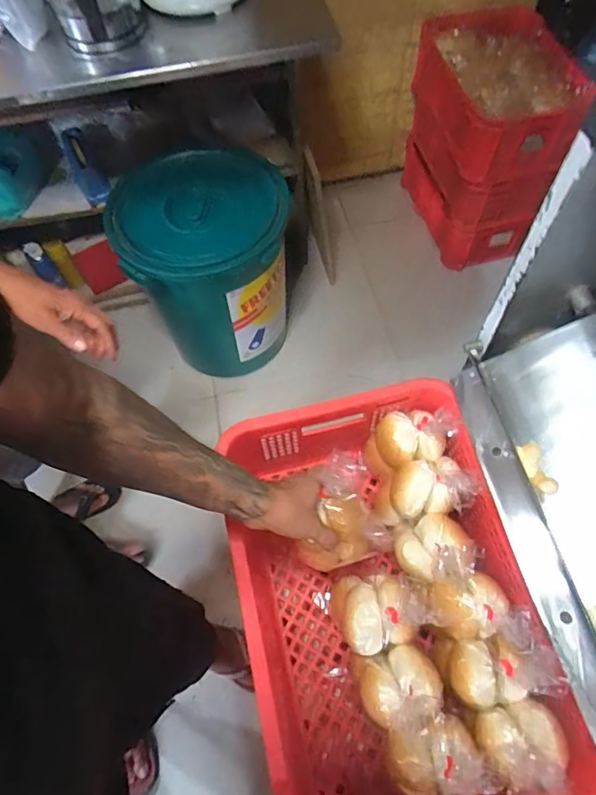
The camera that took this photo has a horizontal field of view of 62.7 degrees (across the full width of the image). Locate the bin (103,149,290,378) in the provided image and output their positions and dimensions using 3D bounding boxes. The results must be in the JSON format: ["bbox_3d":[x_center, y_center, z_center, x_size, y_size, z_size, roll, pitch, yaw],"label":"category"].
[{"bbox_3d":[-0.240,-0.370,1.389,0.397,0.486,0.460,-9,63,-2],"label":"bin"}]

